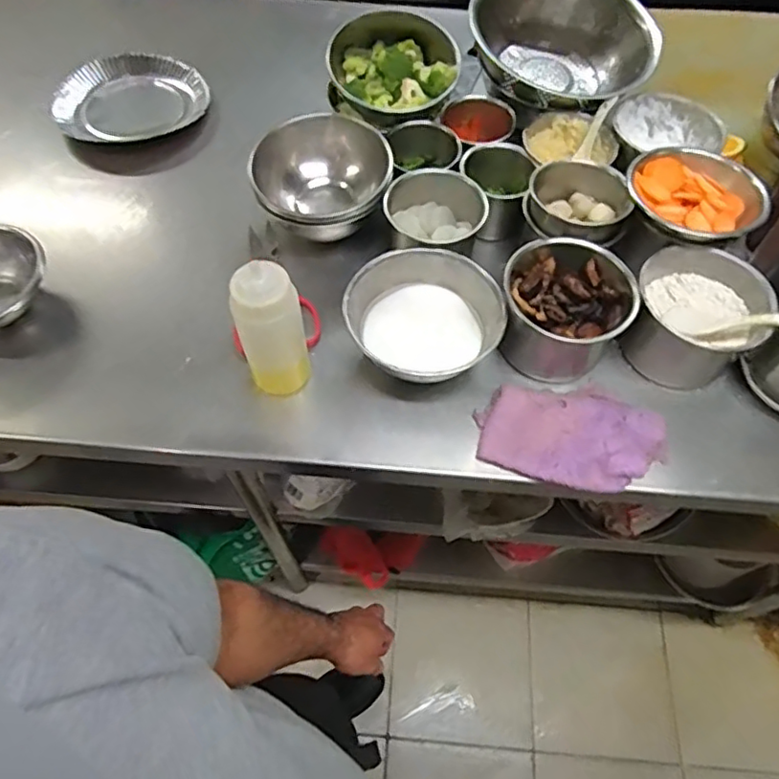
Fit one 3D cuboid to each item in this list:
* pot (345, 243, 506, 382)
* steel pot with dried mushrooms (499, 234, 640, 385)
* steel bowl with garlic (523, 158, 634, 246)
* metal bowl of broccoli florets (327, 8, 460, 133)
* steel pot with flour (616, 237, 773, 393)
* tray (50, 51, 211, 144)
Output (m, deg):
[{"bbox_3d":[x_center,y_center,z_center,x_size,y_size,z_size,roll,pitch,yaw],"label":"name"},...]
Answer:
[{"bbox_3d":[0.035,-0.079,0.685,0.160,0.091,0.161,1,59,-2],"label":"pot"},{"bbox_3d":[0.195,-0.095,0.682,0.134,0.100,0.141,1,59,-2],"label":"steel pot with dried mushrooms"},{"bbox_3d":[0.223,-0.218,0.710,0.119,0.058,0.099,23,61,11],"label":"steel bowl with garlic"},{"bbox_3d":[0.005,-0.429,0.827,0.172,0.085,0.172,-1,80,4],"label":"metal bowl of broccoli florets"},{"bbox_3d":[0.343,-0.085,0.686,0.134,0.092,0.132,1,59,-2],"label":"steel pot with flour"},{"bbox_3d":[-0.385,-0.441,0.904,0.213,0.027,0.185,-6,60,-6],"label":"tray"}]

